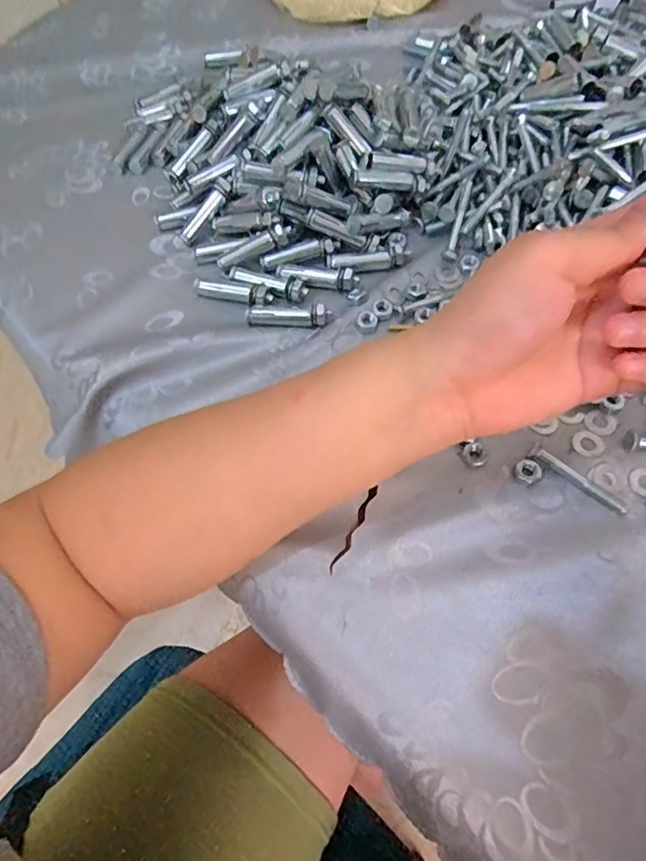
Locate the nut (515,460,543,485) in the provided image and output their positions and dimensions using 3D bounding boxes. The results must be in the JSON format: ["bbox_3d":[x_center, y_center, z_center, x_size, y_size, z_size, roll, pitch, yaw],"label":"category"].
[{"bbox_3d":[0.109,0.021,0.280,0.011,0.006,0.013,-39,67,-15],"label":"nut"}]

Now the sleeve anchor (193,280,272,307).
[{"bbox_3d":[-0.059,-0.092,0.345,0.054,0.010,0.016,19,66,13],"label":"sleeve anchor"}]

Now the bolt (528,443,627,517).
[{"bbox_3d":[0.132,0.026,0.273,0.053,0.010,0.006,37,71,20],"label":"bolt"}]

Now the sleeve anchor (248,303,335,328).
[{"bbox_3d":[-0.022,-0.074,0.332,0.052,0.010,0.016,4,63,6],"label":"sleeve anchor"}]

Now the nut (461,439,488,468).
[{"bbox_3d":[0.084,0.012,0.287,0.014,0.004,0.014,-2,63,3],"label":"nut"}]

